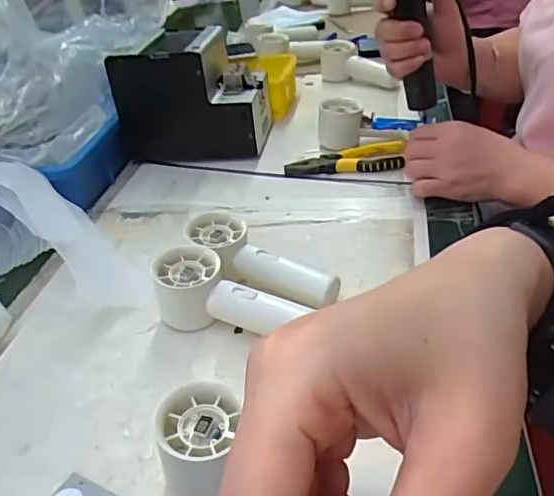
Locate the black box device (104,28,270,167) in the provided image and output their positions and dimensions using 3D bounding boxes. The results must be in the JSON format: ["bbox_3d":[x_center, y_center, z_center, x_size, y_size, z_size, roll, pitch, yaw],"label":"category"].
[{"bbox_3d":[-0.110,-0.206,0.761,0.186,0.145,0.124,-2,35,8],"label":"black box device"}]

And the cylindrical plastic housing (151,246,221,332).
[{"bbox_3d":[-0.075,0.036,0.485,0.057,0.057,0.052,-5,35,4],"label":"cylindrical plastic housing"}]

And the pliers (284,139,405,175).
[{"bbox_3d":[0.083,-0.111,0.698,0.140,0.017,0.061,-2,35,9],"label":"pliers"}]

